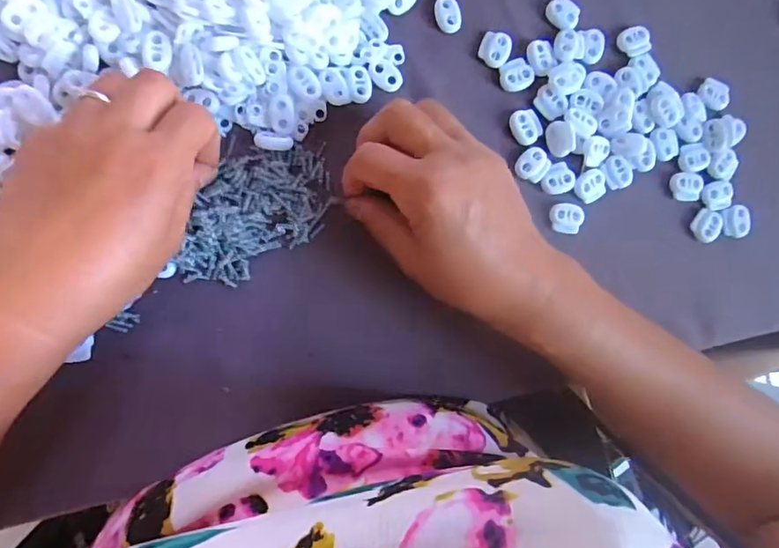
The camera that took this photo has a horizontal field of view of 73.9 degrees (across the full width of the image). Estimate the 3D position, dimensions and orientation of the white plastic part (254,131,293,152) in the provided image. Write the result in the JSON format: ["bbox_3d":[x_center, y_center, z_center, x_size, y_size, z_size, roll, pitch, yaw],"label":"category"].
[{"bbox_3d":[-0.068,-0.078,0.305,0.021,0.006,0.011,11,86,-6],"label":"white plastic part"}]

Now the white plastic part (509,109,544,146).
[{"bbox_3d":[0.087,-0.094,0.330,0.018,0.006,0.022,-31,92,-7],"label":"white plastic part"}]

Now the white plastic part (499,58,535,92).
[{"bbox_3d":[0.081,-0.127,0.327,0.021,0.004,0.019,-8,89,-7],"label":"white plastic part"}]

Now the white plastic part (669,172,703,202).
[{"bbox_3d":[0.198,-0.058,0.345,0.020,0.005,0.019,2,88,-7],"label":"white plastic part"}]

